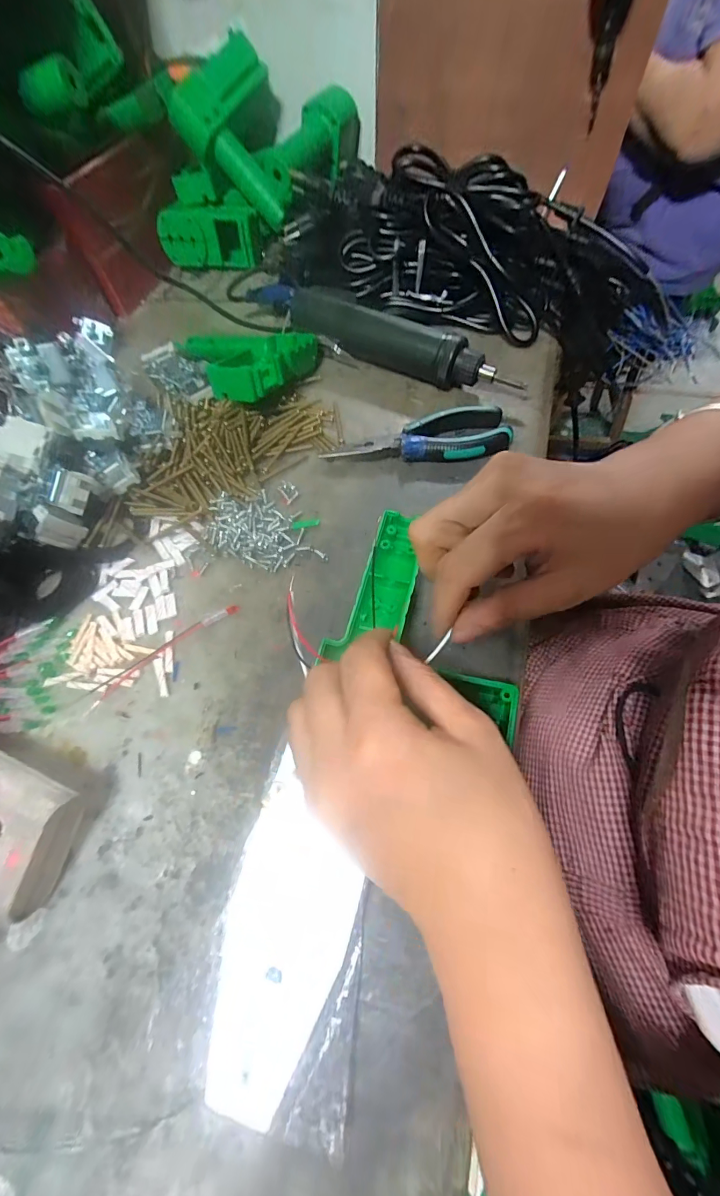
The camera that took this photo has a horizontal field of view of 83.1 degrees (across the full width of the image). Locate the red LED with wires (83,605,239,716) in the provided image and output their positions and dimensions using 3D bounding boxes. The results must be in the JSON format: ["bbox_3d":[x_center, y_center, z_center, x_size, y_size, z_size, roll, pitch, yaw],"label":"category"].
[{"bbox_3d":[-0.137,0.037,0.282,0.116,0.005,0.014,-36,66,-14],"label":"red LED with wires"}]

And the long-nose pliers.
[{"bbox_3d":[0.048,-0.137,0.352,0.154,0.019,0.047,-5,62,1],"label":"long-nose pliers"}]

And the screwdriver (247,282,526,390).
[{"bbox_3d":[0.007,-0.257,0.401,0.289,0.045,0.034,30,68,18],"label":"screwdriver"}]

